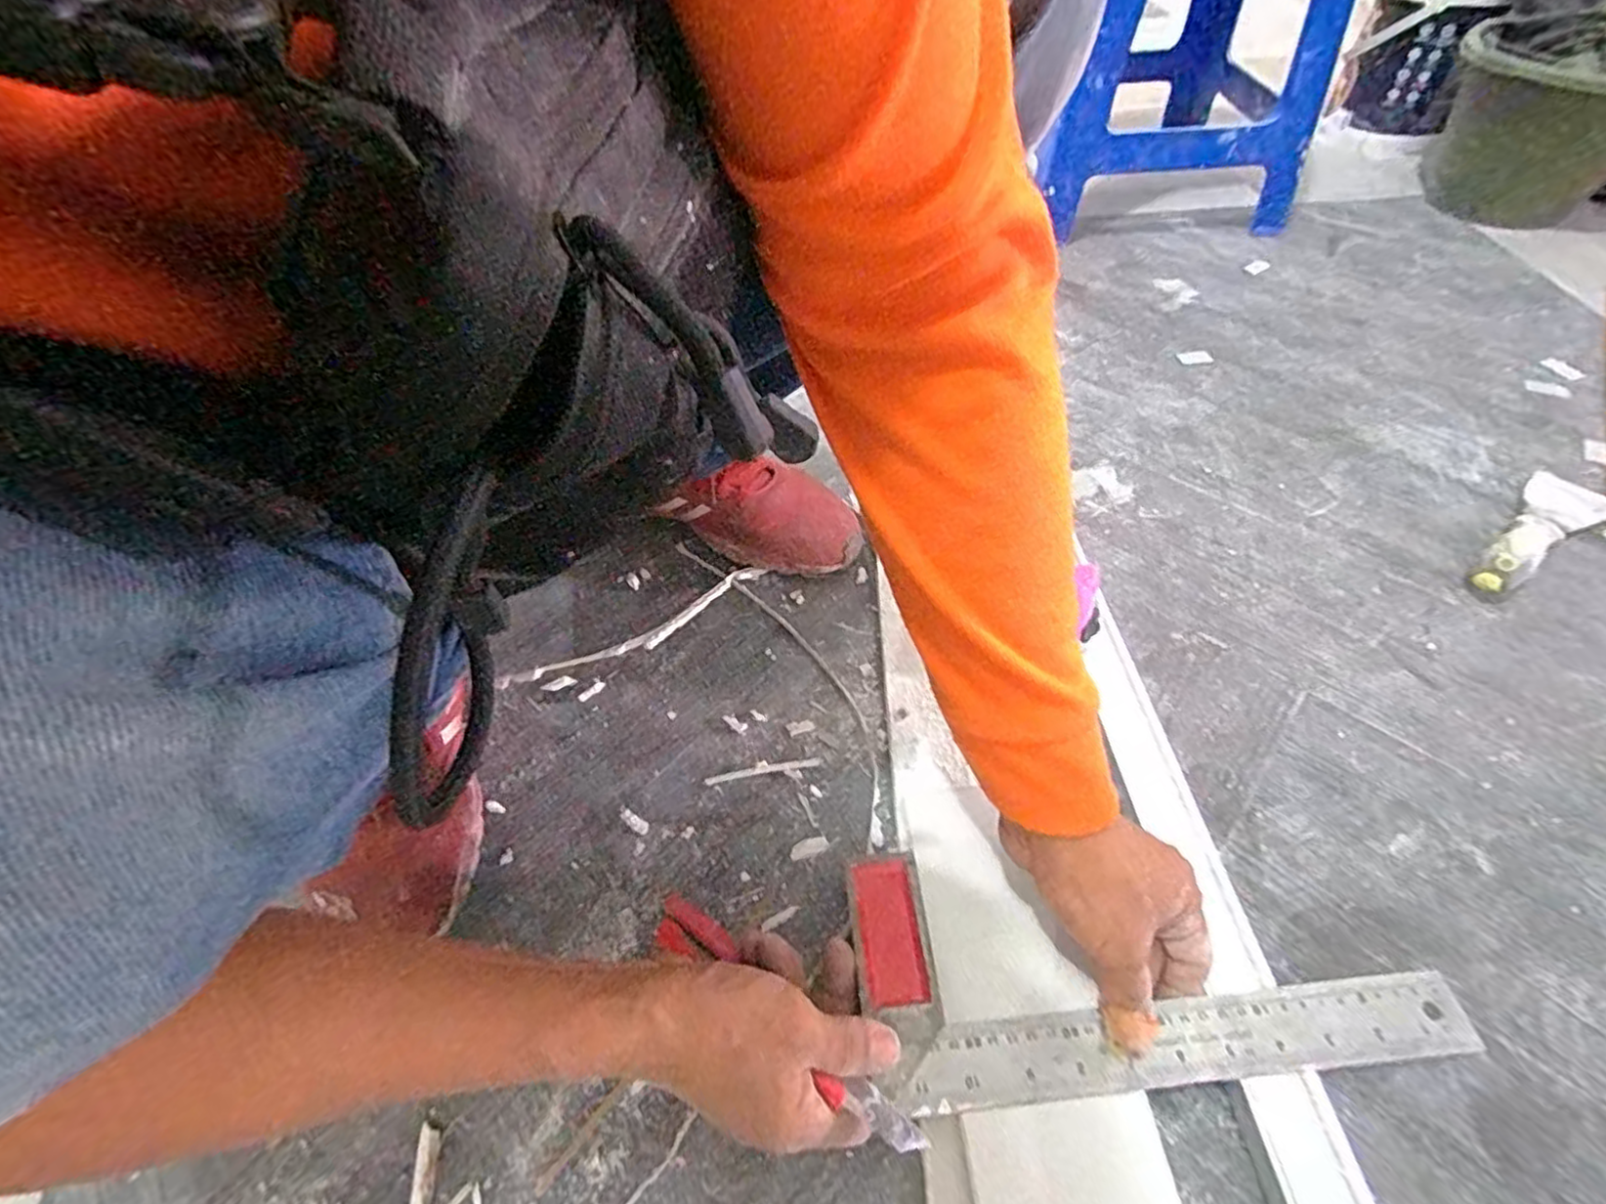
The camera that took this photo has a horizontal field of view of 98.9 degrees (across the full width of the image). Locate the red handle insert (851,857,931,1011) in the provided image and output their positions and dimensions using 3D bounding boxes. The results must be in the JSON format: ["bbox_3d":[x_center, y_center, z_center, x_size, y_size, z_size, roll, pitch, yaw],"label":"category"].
[{"bbox_3d":[0.048,0.183,0.382,0.031,0.007,0.074,-7,52,-1],"label":"red handle insert"}]

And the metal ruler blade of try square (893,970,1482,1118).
[{"bbox_3d":[0.190,0.221,0.345,0.280,0.005,0.035,-6,51,-1],"label":"metal ruler blade of try square"}]

